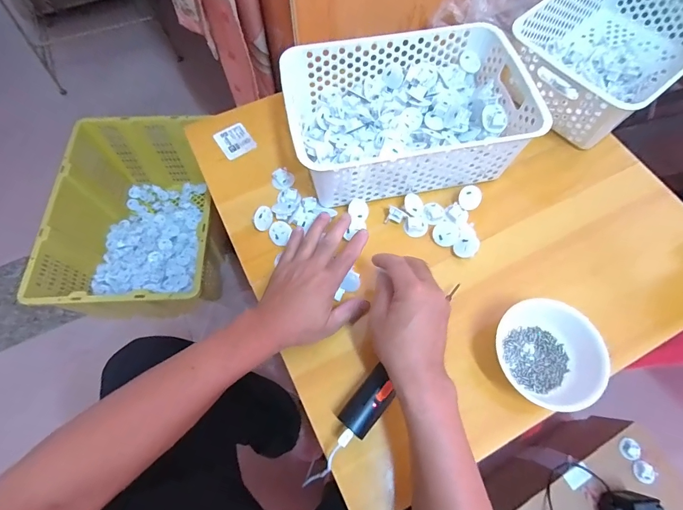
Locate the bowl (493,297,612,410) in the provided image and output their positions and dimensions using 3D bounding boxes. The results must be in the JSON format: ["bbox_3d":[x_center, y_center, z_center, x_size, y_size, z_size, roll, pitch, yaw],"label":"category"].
[{"bbox_3d":[0.232,0.110,0.419,0.096,0.052,0.121,-12,67,-5],"label":"bowl"}]

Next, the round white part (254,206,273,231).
[{"bbox_3d":[-0.106,-0.049,0.498,0.026,0.005,0.034,3,99,-38],"label":"round white part"}]

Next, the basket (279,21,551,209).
[{"bbox_3d":[0.084,-0.193,0.513,0.303,0.099,0.202,-12,67,-5],"label":"basket"}]

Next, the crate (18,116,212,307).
[{"bbox_3d":[-0.484,-0.076,0.947,0.353,0.265,0.496,-7,67,-3],"label":"crate"}]

